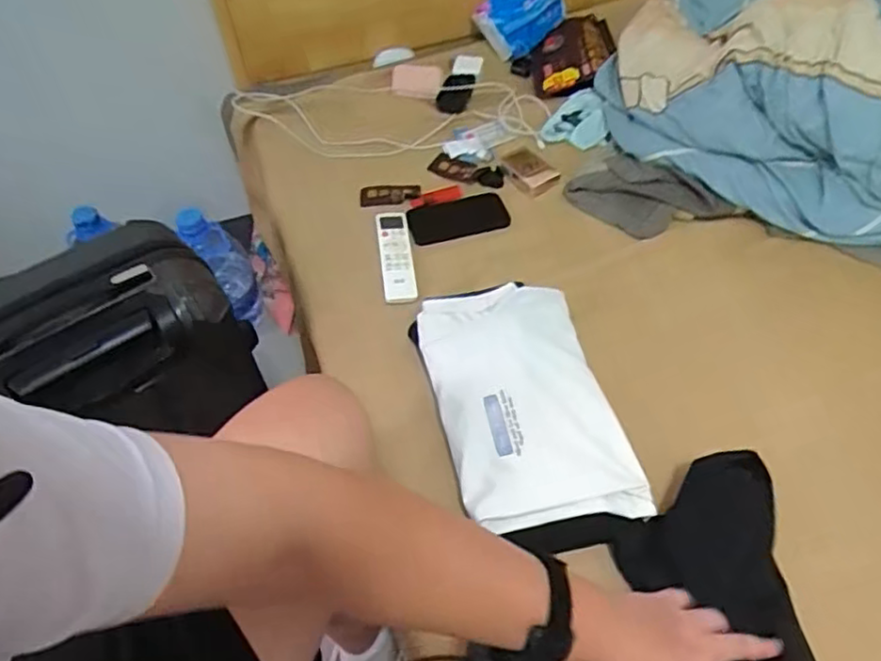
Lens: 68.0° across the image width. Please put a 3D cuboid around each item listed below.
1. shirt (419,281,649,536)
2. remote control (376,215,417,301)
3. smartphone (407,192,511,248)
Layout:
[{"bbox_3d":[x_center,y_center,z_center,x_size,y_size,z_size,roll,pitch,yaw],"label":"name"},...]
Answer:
[{"bbox_3d":[0.091,0.072,0.722,0.185,0.037,0.294,-12,52,-6],"label":"shirt"},{"bbox_3d":[-0.062,-0.103,0.899,0.044,0.024,0.167,-8,52,-3],"label":"remote control"},{"bbox_3d":[0.026,-0.162,0.931,0.139,0.013,0.076,-12,52,-6],"label":"smartphone"}]

